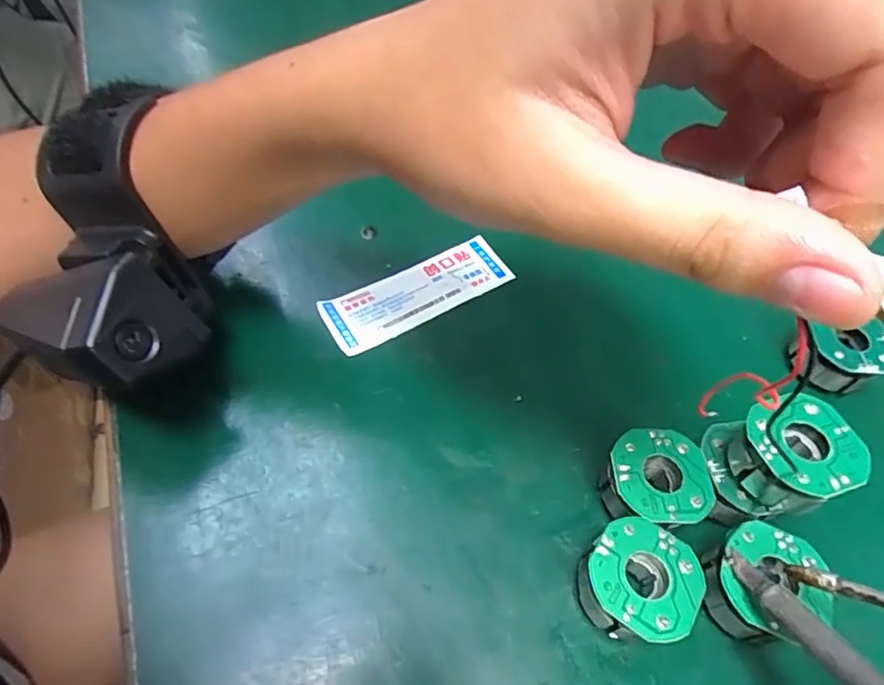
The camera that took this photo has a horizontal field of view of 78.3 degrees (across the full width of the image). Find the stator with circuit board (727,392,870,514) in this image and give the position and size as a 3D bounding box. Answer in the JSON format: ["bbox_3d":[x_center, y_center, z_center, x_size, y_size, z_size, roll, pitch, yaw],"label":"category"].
[{"bbox_3d":[0.103,0.034,0.162,0.030,0.023,0.030,-17,59,-15],"label":"stator with circuit board"}]

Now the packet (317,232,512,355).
[{"bbox_3d":[-0.009,-0.022,0.226,0.082,0.004,0.027,-27,63,-21],"label":"packet"}]

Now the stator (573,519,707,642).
[{"bbox_3d":[0.056,0.070,0.159,0.031,0.021,0.031,2,56,-3],"label":"stator"}]

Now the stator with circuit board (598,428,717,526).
[{"bbox_3d":[0.066,0.047,0.176,0.032,0.021,0.030,2,56,-3],"label":"stator with circuit board"}]

